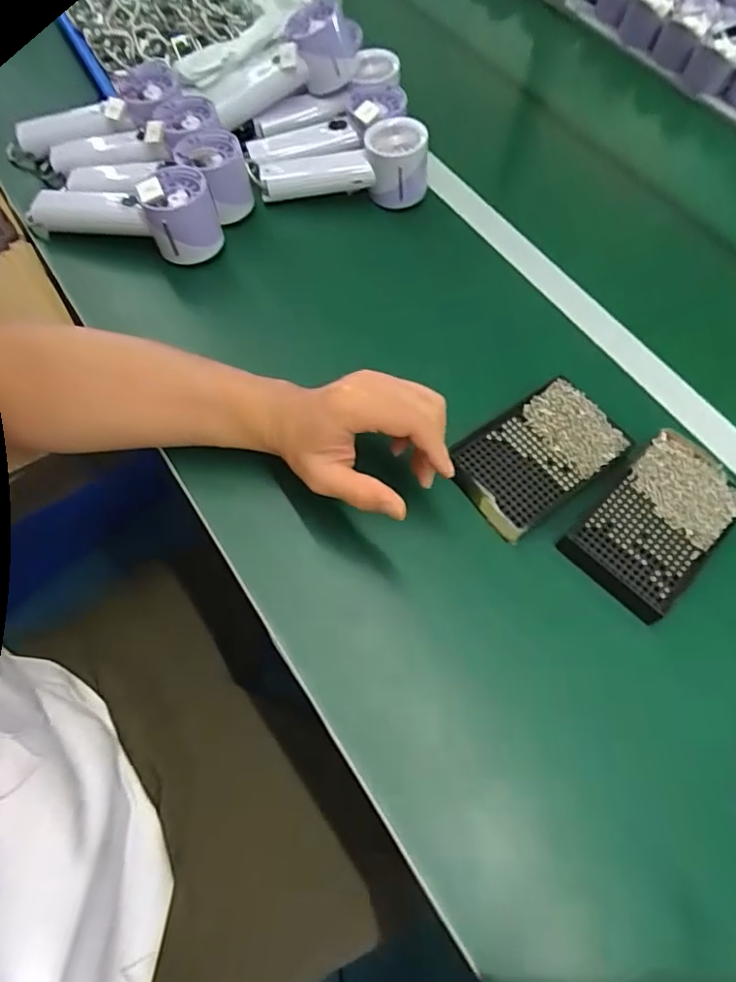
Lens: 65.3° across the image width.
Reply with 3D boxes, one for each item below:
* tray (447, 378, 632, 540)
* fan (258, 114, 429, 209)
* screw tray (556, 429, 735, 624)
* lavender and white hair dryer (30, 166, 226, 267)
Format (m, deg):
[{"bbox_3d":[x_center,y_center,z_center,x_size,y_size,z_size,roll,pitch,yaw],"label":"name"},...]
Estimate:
[{"bbox_3d":[0.137,-0.032,0.465,0.141,0.014,0.084,-33,69,-19],"label":"tray"},{"bbox_3d":[-0.021,-0.329,0.600,0.169,0.064,0.058,-6,62,11],"label":"fan"},{"bbox_3d":[0.226,0.022,0.447,0.083,0.020,0.142,42,67,17],"label":"screw tray"},{"bbox_3d":[-0.232,-0.259,0.542,0.181,0.073,0.063,2,62,11],"label":"lavender and white hair dryer"}]

